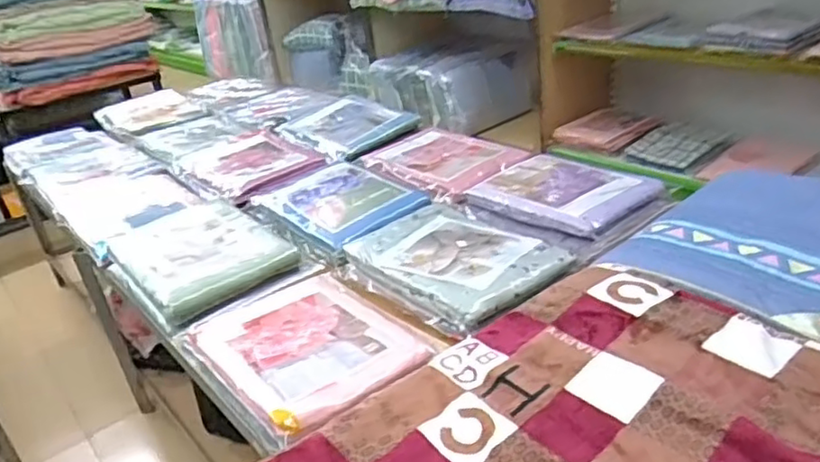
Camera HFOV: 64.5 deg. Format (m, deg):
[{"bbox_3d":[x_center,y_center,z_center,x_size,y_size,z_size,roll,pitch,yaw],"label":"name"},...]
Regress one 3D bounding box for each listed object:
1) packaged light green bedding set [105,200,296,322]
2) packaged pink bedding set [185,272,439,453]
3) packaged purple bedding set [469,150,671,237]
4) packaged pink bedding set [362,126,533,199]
[{"bbox_3d":[-0.450,0.039,1.407,0.305,0.052,0.468,-25,32,-29],"label":"packaged light green bedding set"},{"bbox_3d":[-0.161,0.178,1.065,0.317,0.048,0.384,-26,32,-30],"label":"packaged pink bedding set"},{"bbox_3d":[0.326,-0.099,1.438,0.263,0.070,0.381,-26,32,-30],"label":"packaged purple bedding set"},{"bbox_3d":[0.081,-0.206,1.759,0.300,0.066,0.452,-20,27,-32],"label":"packaged pink bedding set"}]

